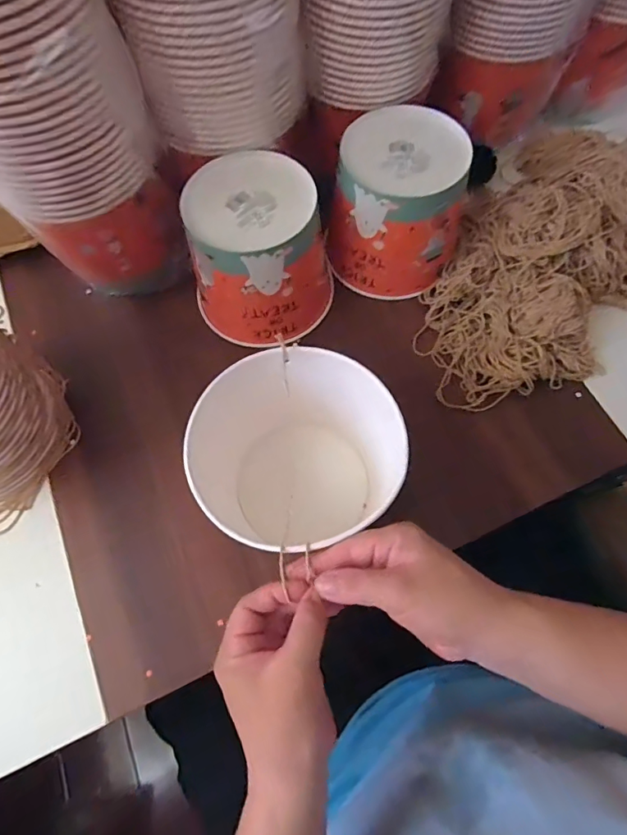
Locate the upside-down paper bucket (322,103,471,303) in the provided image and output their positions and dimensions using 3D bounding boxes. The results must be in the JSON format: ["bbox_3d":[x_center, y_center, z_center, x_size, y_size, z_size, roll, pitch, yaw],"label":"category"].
[{"bbox_3d":[0.092,-0.227,0.512,0.139,0.130,0.137,12,70,5],"label":"upside-down paper bucket"}]

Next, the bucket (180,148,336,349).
[{"bbox_3d":[-0.055,-0.174,0.496,0.151,0.123,0.145,-12,70,-4],"label":"bucket"}]

